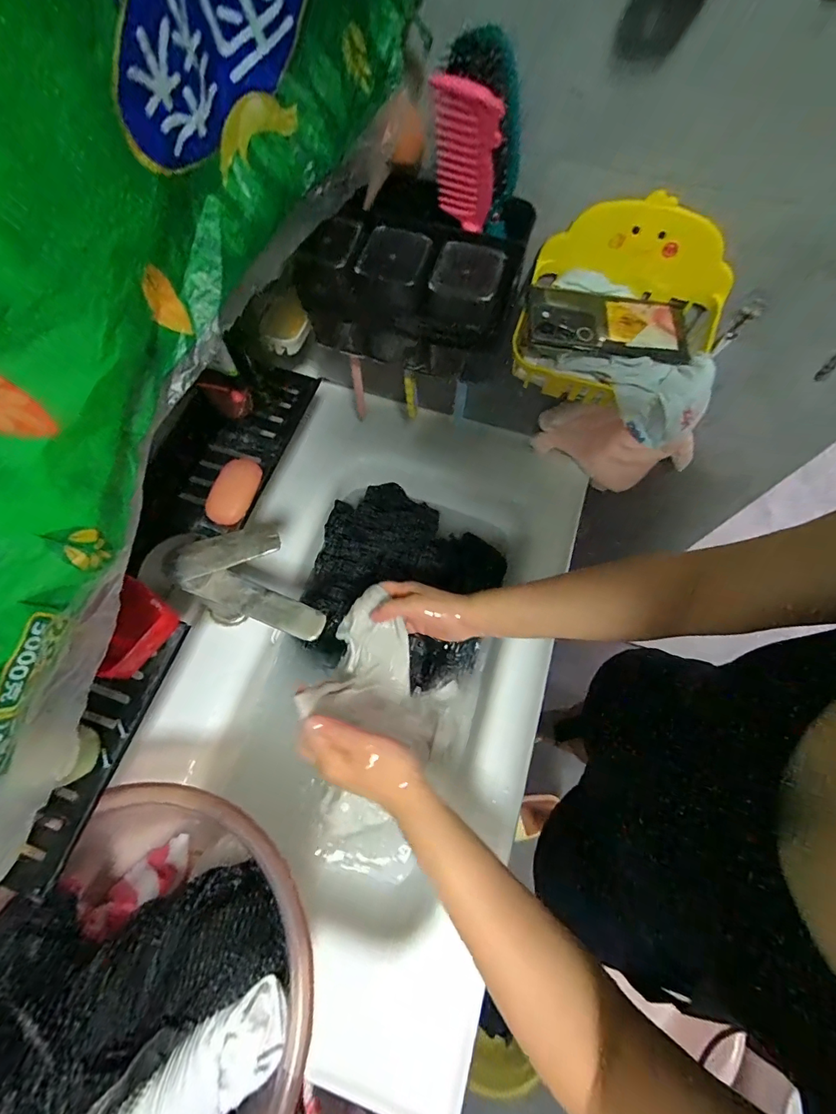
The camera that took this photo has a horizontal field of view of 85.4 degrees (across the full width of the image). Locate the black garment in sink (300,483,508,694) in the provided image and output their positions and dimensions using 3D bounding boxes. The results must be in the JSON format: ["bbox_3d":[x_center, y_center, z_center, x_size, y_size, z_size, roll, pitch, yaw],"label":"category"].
[{"bbox_3d":[-0.026,0.037,0.691,0.278,0.069,0.289,0,67,-1],"label":"black garment in sink"}]

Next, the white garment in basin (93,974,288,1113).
[{"bbox_3d":[-0.205,0.436,0.359,0.233,0.063,0.086,-37,72,-15],"label":"white garment in basin"}]

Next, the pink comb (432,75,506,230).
[{"bbox_3d":[0.039,-0.325,0.371,0.051,0.133,0.013,11,91,4],"label":"pink comb"}]

